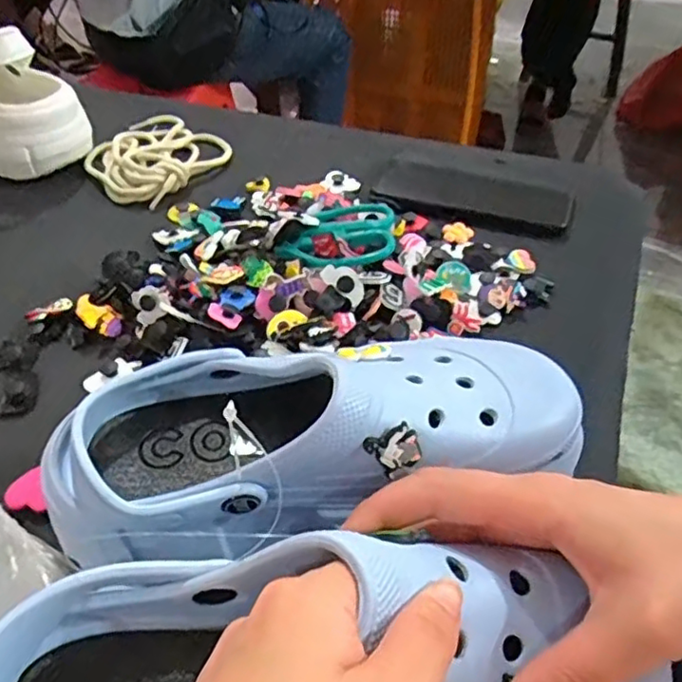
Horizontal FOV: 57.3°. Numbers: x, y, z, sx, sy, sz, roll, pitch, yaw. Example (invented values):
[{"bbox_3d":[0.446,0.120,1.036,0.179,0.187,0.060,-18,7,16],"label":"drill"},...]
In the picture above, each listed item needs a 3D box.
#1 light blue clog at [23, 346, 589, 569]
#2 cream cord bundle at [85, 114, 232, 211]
[{"bbox_3d":[-0.008,0.047,0.299,0.234,0.096,0.100,-9,46,-8],"label":"light blue clog"},{"bbox_3d":[-0.178,-0.180,0.585,0.126,0.017,0.123,29,52,26],"label":"cream cord bundle"}]

